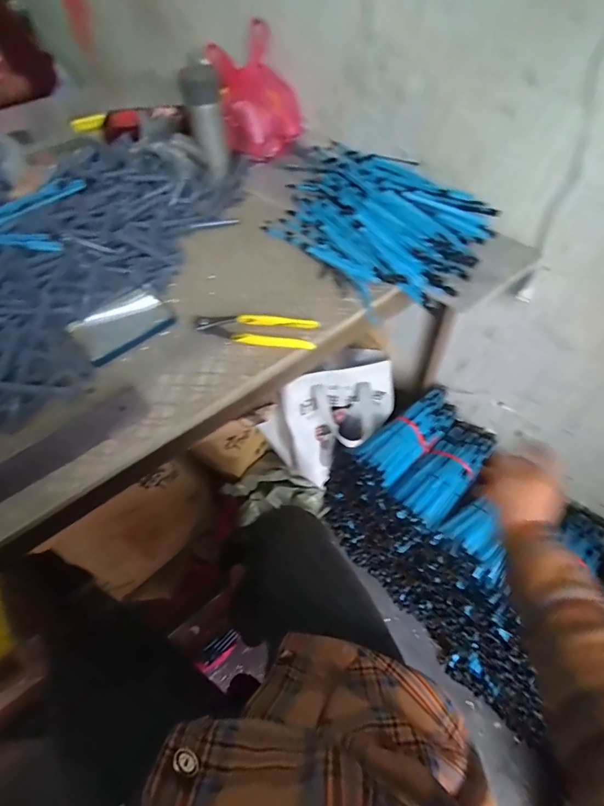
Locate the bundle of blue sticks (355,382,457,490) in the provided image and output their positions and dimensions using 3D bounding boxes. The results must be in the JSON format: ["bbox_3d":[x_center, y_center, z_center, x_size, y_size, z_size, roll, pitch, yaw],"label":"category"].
[{"bbox_3d":[0.250,0.066,0.904,0.294,0.068,0.096,-39,61,-24],"label":"bundle of blue sticks"}]

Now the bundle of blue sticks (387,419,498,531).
[{"bbox_3d":[0.310,0.142,0.864,0.117,0.067,0.301,36,62,25],"label":"bundle of blue sticks"}]

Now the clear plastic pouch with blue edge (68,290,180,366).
[{"bbox_3d":[-0.250,-0.111,0.568,0.129,0.009,0.092,-37,60,-23],"label":"clear plastic pouch with blue edge"}]

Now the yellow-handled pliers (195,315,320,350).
[{"bbox_3d":[-0.058,-0.104,0.552,0.158,0.017,0.056,12,54,10],"label":"yellow-handled pliers"}]

